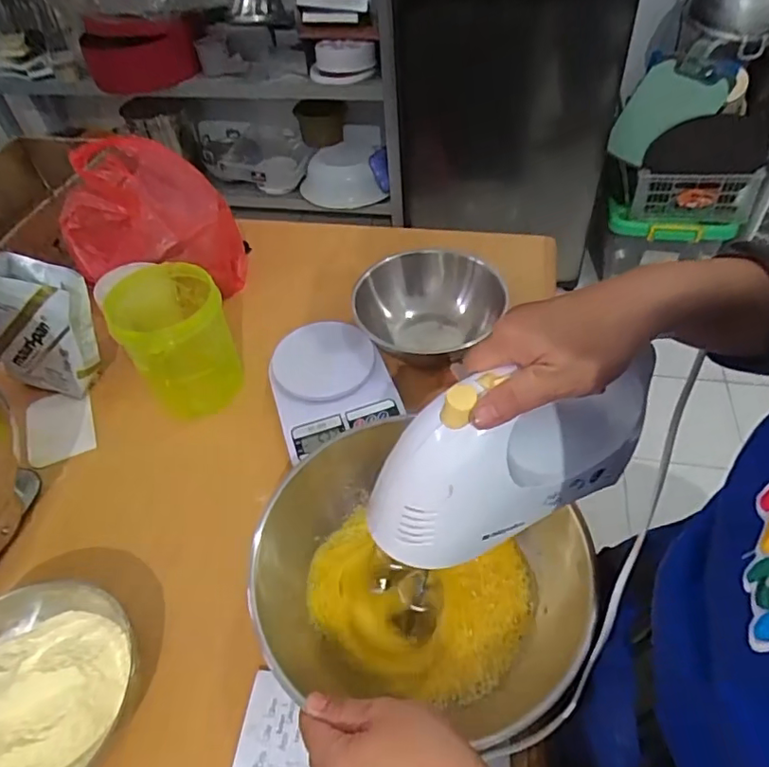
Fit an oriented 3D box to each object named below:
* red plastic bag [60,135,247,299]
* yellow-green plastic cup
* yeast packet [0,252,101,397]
[{"bbox_3d":[-0.334,-0.234,0.804,0.230,0.169,0.142,0,49,5],"label":"red plastic bag"},{"bbox_3d":[-0.237,-0.053,0.654,0.104,0.137,0.114,-2,49,3],"label":"yellow-green plastic cup"},{"bbox_3d":[-0.404,-0.072,0.672,0.112,0.144,0.089,9,51,13],"label":"yeast packet"}]

